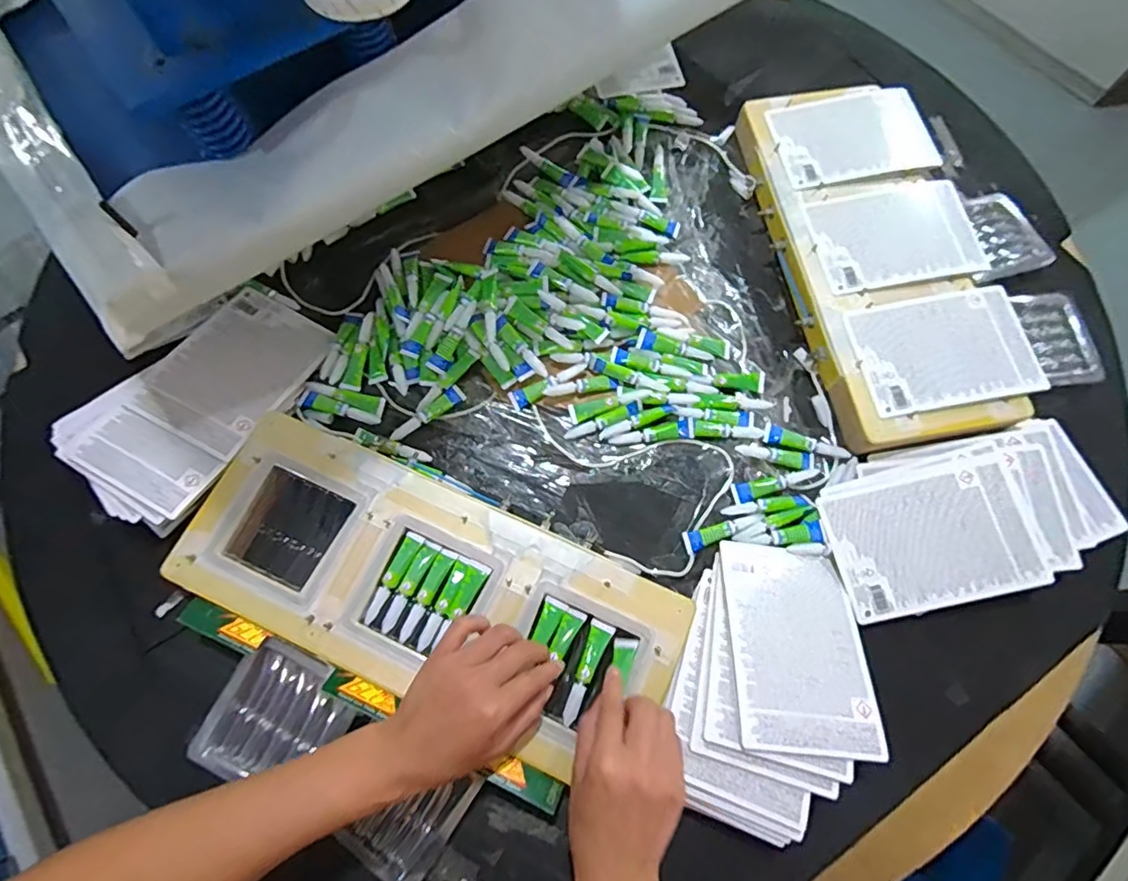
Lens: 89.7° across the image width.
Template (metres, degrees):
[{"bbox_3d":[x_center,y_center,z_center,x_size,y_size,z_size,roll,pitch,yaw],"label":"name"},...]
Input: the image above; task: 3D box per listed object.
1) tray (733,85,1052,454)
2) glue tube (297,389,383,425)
[{"bbox_3d":[0.335,-0.204,0.607,0.204,0.056,0.425,-11,70,-5],"label":"tray"},{"bbox_3d":[-0.221,-0.032,0.562,0.078,0.010,0.017,12,70,3],"label":"glue tube"}]

